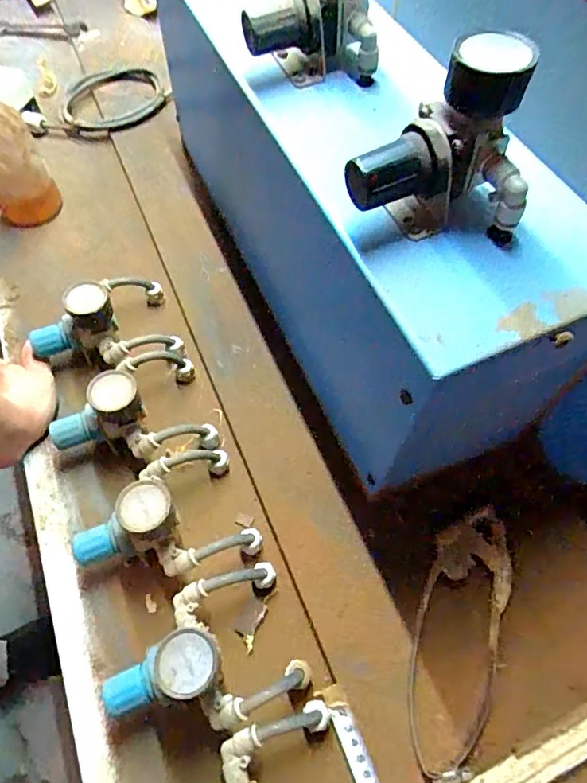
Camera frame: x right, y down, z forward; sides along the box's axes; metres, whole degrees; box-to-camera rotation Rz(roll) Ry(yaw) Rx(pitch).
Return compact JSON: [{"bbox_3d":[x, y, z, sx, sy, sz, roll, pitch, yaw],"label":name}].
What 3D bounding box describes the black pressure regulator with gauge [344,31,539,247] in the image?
[{"bbox_3d":[0.082,-0.137,0.272,0.094,0.081,0.060,9,61,3],"label":"black pressure regulator with gauge"}]

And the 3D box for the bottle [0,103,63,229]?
[{"bbox_3d":[-0.327,-0.260,0.558,0.067,0.168,0.057,-1,61,-2],"label":"bottle"}]

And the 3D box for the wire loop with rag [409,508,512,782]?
[{"bbox_3d":[0.131,0.190,0.388,0.063,0.021,0.196,16,62,7],"label":"wire loop with rag"}]

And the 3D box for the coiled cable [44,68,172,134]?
[{"bbox_3d":[-0.264,-0.429,0.717,0.170,0.027,0.143,-7,62,-5],"label":"coiled cable"}]

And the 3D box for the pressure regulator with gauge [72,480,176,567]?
[{"bbox_3d":[-0.134,0.115,0.397,0.087,0.083,0.042,-28,65,-16],"label":"pressure regulator with gauge"}]

